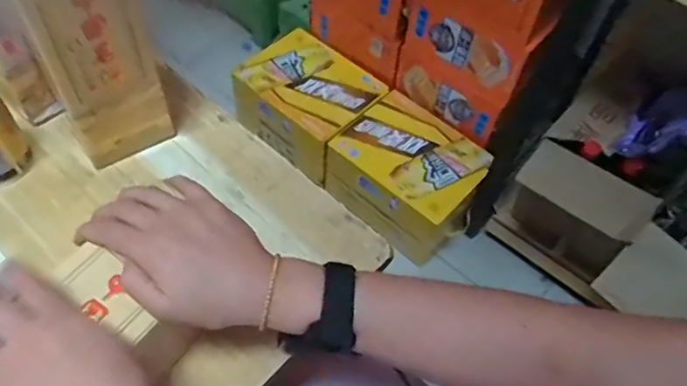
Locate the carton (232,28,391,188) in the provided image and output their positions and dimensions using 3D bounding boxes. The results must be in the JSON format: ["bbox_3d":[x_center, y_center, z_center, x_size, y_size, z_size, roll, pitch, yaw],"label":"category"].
[{"bbox_3d":[-0.083,-0.204,1.271,0.291,0.128,0.228,34,60,18],"label":"carton"}]

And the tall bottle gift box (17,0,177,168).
[{"bbox_3d":[-0.229,-0.151,0.511,0.092,0.273,0.081,-26,61,-20],"label":"tall bottle gift box"}]

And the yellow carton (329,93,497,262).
[{"bbox_3d":[0.134,-0.034,1.185,0.286,0.172,0.210,36,61,19],"label":"yellow carton"}]

